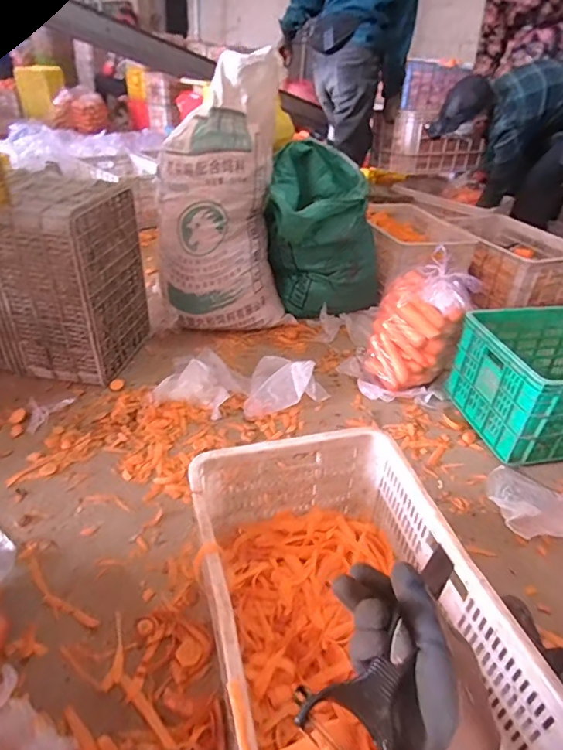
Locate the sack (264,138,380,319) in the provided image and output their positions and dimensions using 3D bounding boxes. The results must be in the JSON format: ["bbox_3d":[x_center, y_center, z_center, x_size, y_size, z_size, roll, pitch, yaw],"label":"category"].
[{"bbox_3d":[0.157,-0.485,1.670,0.414,0.496,0.350,6,35,3],"label":"sack"}]

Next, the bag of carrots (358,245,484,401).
[{"bbox_3d":[0.388,-0.135,1.399,0.299,0.326,0.222,-3,35,-10],"label":"bag of carrots"}]

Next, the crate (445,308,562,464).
[{"bbox_3d":[0.789,0.007,1.312,0.529,0.252,0.381,-3,36,-10],"label":"crate"}]

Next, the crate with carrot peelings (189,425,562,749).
[{"bbox_3d":[0.081,0.348,0.695,0.351,0.218,0.516,-7,36,-15],"label":"crate with carrot peelings"}]

